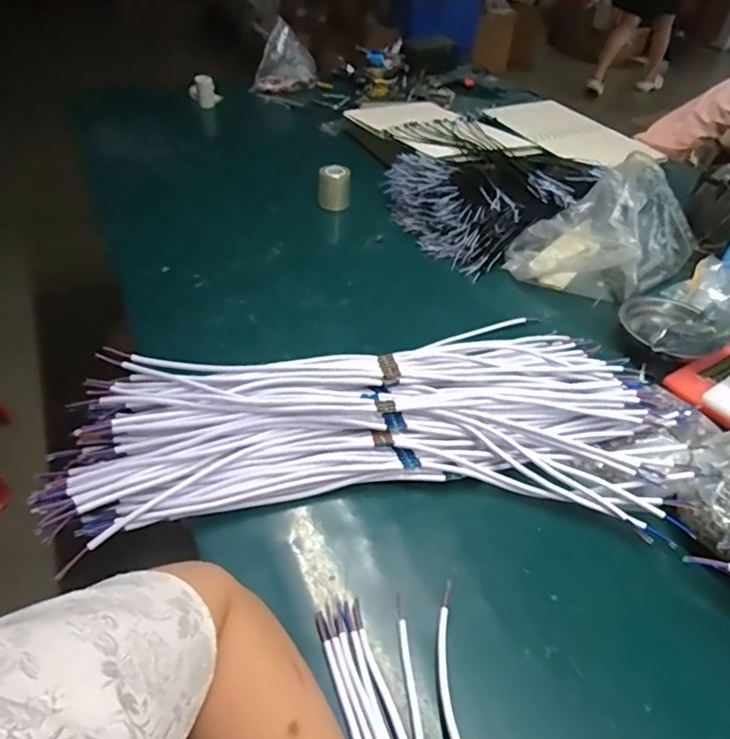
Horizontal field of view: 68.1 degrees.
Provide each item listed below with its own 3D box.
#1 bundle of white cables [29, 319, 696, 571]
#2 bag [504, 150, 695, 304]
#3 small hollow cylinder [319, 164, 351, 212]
[{"bbox_3d":[0.033,0.043,0.580,0.635,0.058,0.301,-1,41,-9],"label":"bundle of white cables"},{"bbox_3d":[0.384,-0.216,0.856,0.288,0.129,0.182,-28,50,-30],"label":"bag"},{"bbox_3d":[-0.058,-0.341,1.011,0.057,0.066,0.051,4,42,0],"label":"small hollow cylinder"}]

